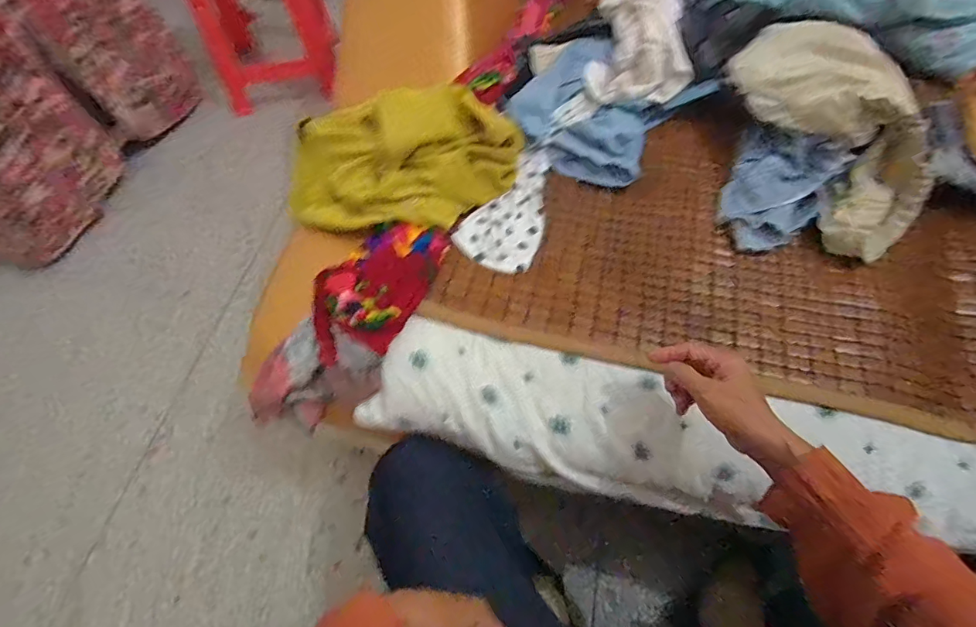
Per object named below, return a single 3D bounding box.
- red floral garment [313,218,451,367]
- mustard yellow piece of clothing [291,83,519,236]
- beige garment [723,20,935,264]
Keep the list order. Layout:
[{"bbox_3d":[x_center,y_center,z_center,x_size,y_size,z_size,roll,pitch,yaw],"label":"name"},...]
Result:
[{"bbox_3d":[-0.148,-0.041,0.593,0.133,0.037,0.225,25,70,11],"label":"red floral garment"},{"bbox_3d":[-0.130,-0.212,0.656,0.342,0.141,0.165,4,61,4],"label":"mustard yellow piece of clothing"},{"bbox_3d":[0.456,-0.246,0.582,0.137,0.104,0.334,-21,80,-7],"label":"beige garment"}]

